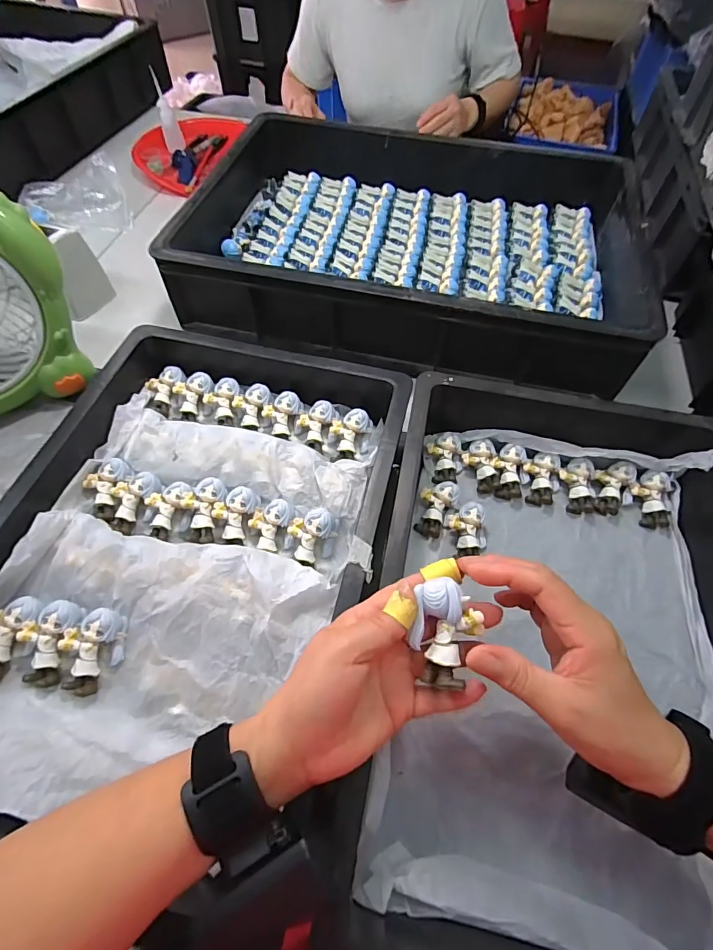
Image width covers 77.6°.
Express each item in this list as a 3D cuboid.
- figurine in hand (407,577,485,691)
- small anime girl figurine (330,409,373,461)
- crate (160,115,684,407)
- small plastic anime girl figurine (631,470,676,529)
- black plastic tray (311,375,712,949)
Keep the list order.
[{"bbox_3d":[0.054,0.095,0.269,0.037,0.032,0.057,12,80,2],"label":"figurine in hand"},{"bbox_3d":[-0.008,-0.044,0.472,0.050,0.019,0.050,6,84,9],"label":"small anime girl figurine"},{"bbox_3d":[0.076,-0.320,0.622,0.568,0.108,0.394,12,59,6],"label":"crate"},{"bbox_3d":[0.310,0.025,0.465,0.038,0.026,0.054,17,59,9],"label":"small plastic anime girl figurine"},{"bbox_3d":[0.170,0.109,0.378,0.310,0.094,0.474,11,59,5],"label":"black plastic tray"}]

